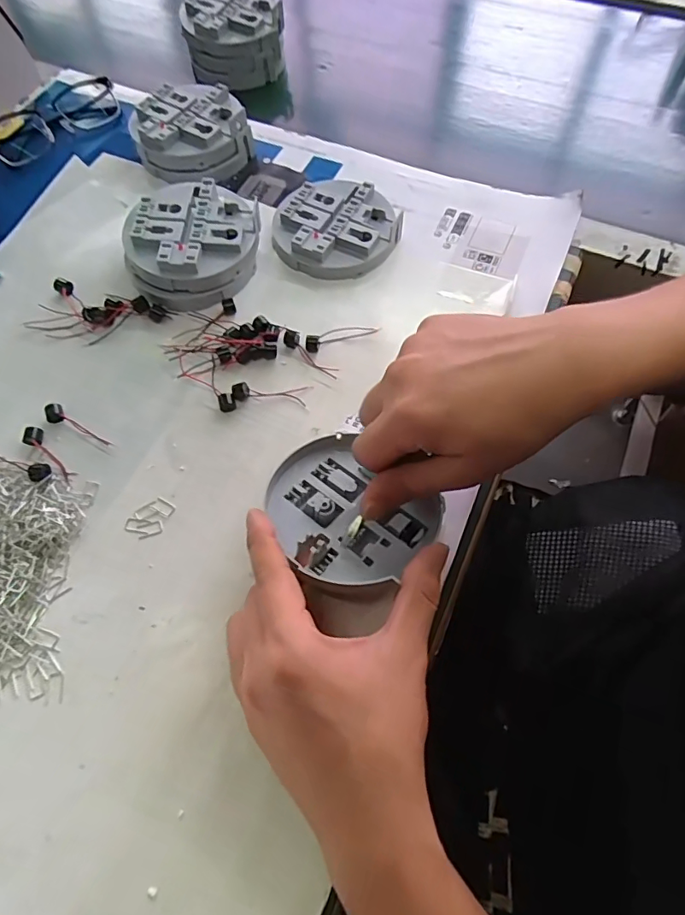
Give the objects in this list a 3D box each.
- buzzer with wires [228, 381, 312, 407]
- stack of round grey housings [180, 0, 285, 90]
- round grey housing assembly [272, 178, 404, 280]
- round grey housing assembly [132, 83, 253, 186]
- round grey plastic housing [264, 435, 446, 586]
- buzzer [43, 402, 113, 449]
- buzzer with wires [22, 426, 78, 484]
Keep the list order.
[{"bbox_3d":[-0.051,-0.047,0.359,0.056,0.009,0.015,1,65,2],"label":"buzzer with wires"},{"bbox_3d":[-0.117,-0.452,0.530,0.100,0.054,0.078,-14,65,-5],"label":"stack of round grey housings"},{"bbox_3d":[-0.005,-0.193,0.419,0.098,0.022,0.096,0,64,1],"label":"round grey housing assembly"},{"bbox_3d":[-0.140,-0.300,0.463,0.101,0.040,0.092,0,64,1],"label":"round grey housing assembly"},{"bbox_3d":[0.001,0.031,0.298,0.097,0.024,0.085,41,72,18],"label":"round grey plastic housing"},{"bbox_3d":[-0.187,-0.020,0.347,0.056,0.008,0.013,32,69,15],"label":"buzzer"},{"bbox_3d":[-0.200,-0.004,0.338,0.053,0.008,0.013,37,70,17],"label":"buzzer with wires"}]

